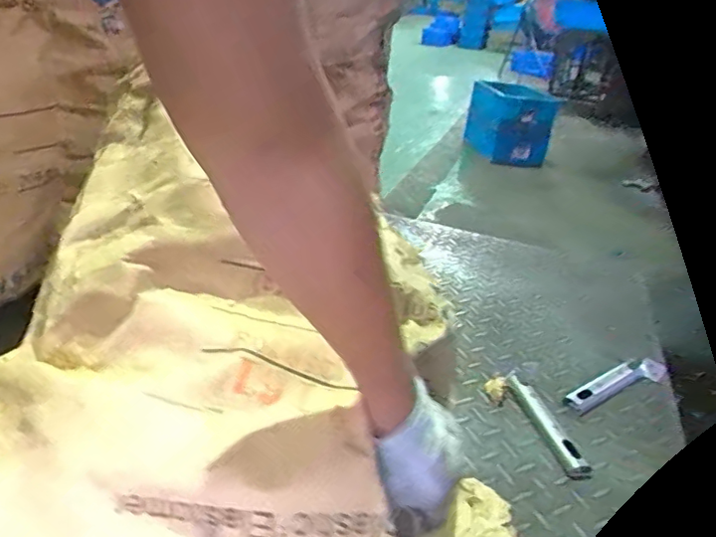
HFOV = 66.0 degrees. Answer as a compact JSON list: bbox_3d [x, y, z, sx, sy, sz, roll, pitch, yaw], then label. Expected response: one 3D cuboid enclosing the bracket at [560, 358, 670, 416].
[{"bbox_3d":[0.367,0.160,0.781,0.199,0.019,0.039,-12,32,-30],"label":"bracket"}]

